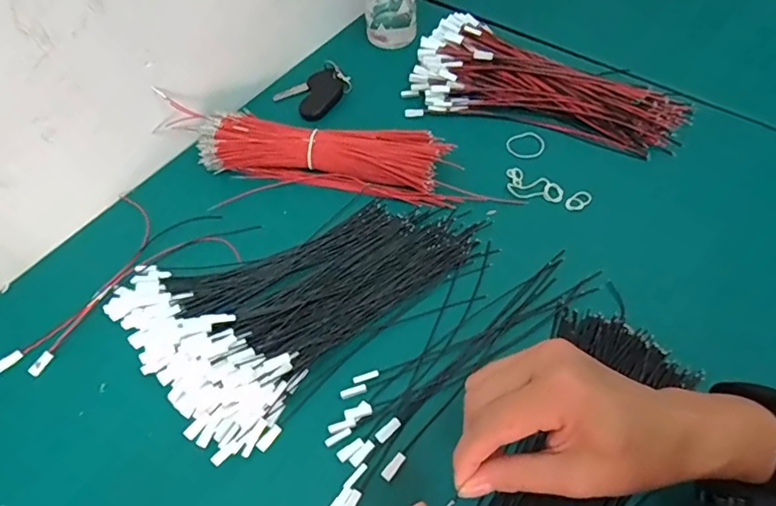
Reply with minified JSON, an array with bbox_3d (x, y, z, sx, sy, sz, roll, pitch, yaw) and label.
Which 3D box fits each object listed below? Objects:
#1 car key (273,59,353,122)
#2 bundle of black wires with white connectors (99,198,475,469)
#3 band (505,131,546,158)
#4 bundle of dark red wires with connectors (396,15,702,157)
[{"bbox_3d":[-0.080,-0.182,0.594,0.062,0.020,0.071,37,66,24],"label":"car key"},{"bbox_3d":[-0.076,0.014,0.448,0.272,0.030,0.181,-38,62,-20],"label":"bundle of black wires with white connectors"},{"bbox_3d":[0.138,-0.107,0.536,0.038,0.005,0.031,-9,56,-2],"label":"band"},{"bbox_3d":[0.169,-0.187,0.562,0.281,0.038,0.141,12,58,12],"label":"bundle of dark red wires with connectors"}]

